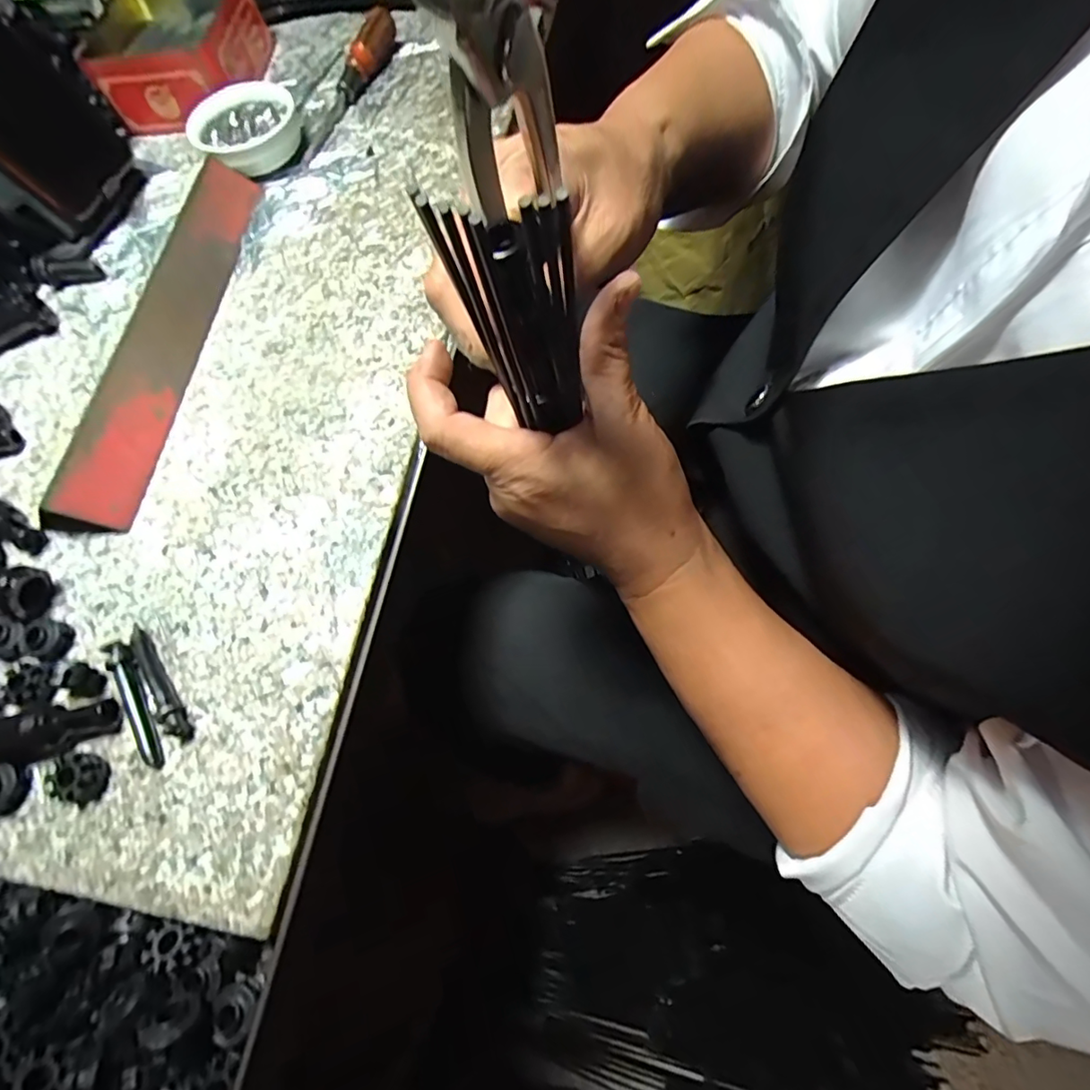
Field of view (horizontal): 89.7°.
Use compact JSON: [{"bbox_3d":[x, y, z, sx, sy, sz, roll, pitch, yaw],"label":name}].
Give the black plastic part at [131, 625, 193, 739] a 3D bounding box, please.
[{"bbox_3d":[-0.172,0.059,0.243,0.009,0.010,0.062,-36,69,-10],"label":"black plastic part"}]

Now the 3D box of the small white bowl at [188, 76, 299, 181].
[{"bbox_3d":[-0.199,-0.277,0.369,0.069,0.029,0.062,-31,68,-7],"label":"small white bowl"}]

